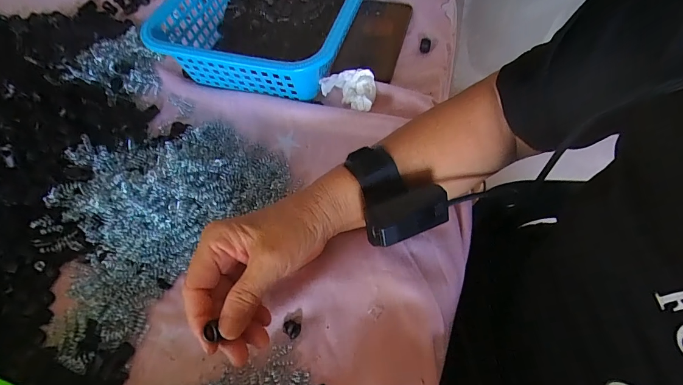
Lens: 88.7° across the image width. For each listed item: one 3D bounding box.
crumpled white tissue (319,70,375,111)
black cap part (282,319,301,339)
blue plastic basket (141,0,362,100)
[{"bbox_3d":[0.009,-0.118,0.403,0.061,0.023,0.047,9,60,9],"label":"crumpled white tissue"},{"bbox_3d":[-0.041,0.112,0.289,0.015,0.004,0.012,31,66,20],"label":"black cap part"},{"bbox_3d":[-0.077,-0.246,0.463,0.217,0.082,0.308,11,61,10],"label":"blue plastic basket"}]

